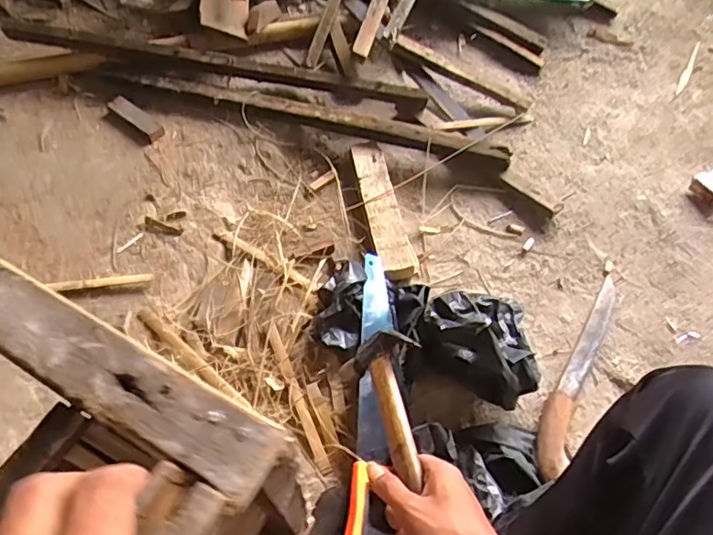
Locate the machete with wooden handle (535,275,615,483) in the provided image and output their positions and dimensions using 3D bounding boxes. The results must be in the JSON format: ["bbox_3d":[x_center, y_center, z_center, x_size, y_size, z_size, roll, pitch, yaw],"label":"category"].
[{"bbox_3d":[0.326,0.144,0.832,0.048,0.018,0.351,24,61,12],"label":"machete with wooden handle"}]

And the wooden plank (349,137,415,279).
[{"bbox_3d":[0.040,-0.098,0.939,0.056,0.035,0.260,-9,59,-8],"label":"wooden plank"}]

